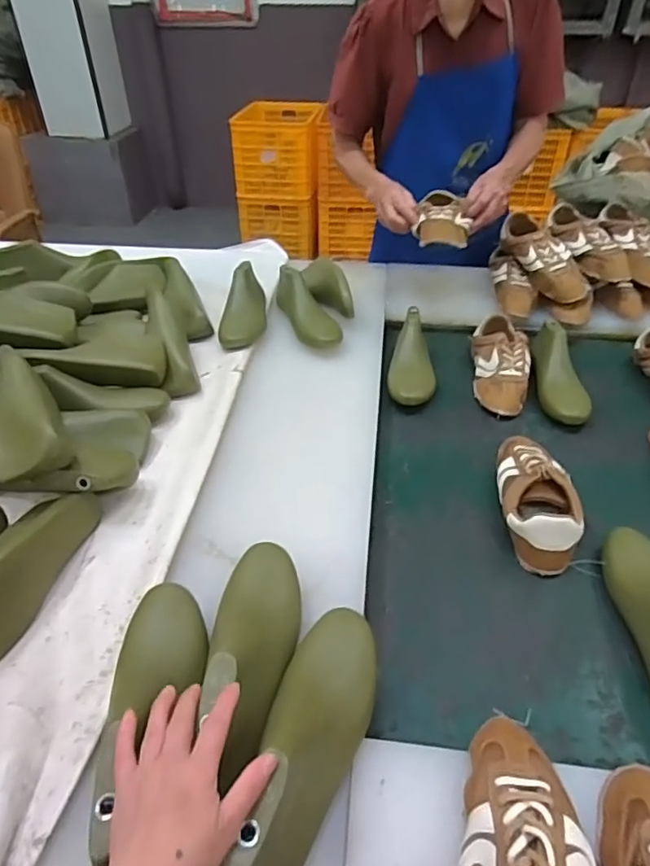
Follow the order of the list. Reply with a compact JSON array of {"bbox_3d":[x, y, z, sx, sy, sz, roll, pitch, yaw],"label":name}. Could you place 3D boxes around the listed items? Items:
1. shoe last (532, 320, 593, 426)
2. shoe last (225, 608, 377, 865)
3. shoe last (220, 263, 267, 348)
[{"bbox_3d":[0.410,-0.110,0.977,0.076,0.063,0.232,2,52,2],"label":"shoe last"},{"bbox_3d":[-0.011,0.261,0.472,0.077,0.087,0.251,12,34,14],"label":"shoe last"},{"bbox_3d":[-0.154,-0.237,1.076,0.071,0.079,0.222,2,51,3],"label":"shoe last"}]

